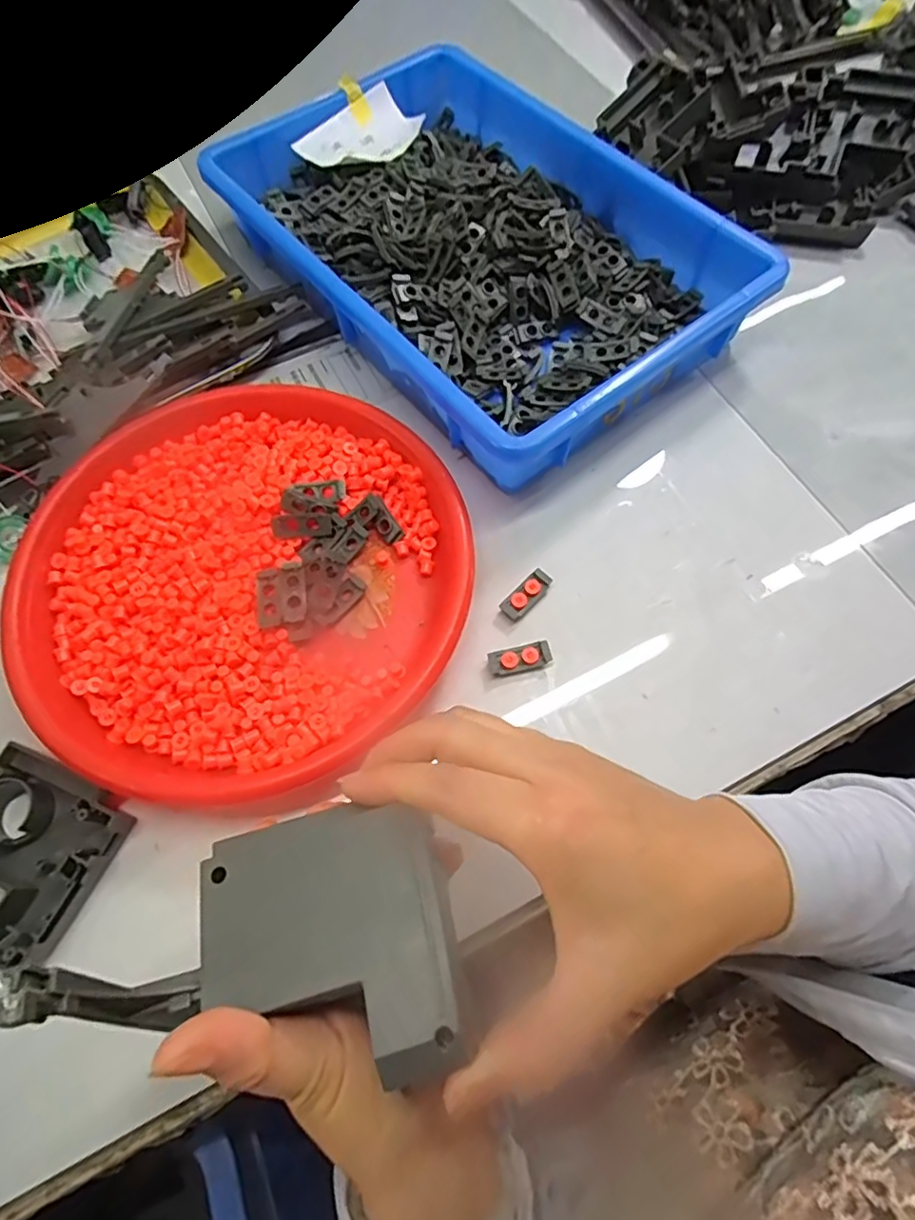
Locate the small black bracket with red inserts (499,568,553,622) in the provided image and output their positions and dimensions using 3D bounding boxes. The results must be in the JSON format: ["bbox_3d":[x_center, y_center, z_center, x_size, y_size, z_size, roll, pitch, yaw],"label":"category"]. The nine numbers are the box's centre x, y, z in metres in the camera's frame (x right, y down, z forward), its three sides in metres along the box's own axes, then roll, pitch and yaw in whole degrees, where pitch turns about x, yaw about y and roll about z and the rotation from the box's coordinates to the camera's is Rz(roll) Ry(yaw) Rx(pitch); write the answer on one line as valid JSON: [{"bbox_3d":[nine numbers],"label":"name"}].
[{"bbox_3d":[0.042,-0.009,0.354,0.035,0.004,0.014,-42,74,-16],"label":"small black bracket with red inserts"}]

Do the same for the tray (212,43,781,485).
[{"bbox_3d":[0.008,-0.272,0.432,0.237,0.056,0.367,-37,73,-14],"label":"tray"}]

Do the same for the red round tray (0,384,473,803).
[{"bbox_3d":[-0.126,-0.027,0.346,0.255,0.028,0.247,0,68,0],"label":"red round tray"}]

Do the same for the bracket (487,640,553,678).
[{"bbox_3d":[0.036,0.028,0.337,0.035,0.004,0.015,-12,69,-5],"label":"bracket"}]

